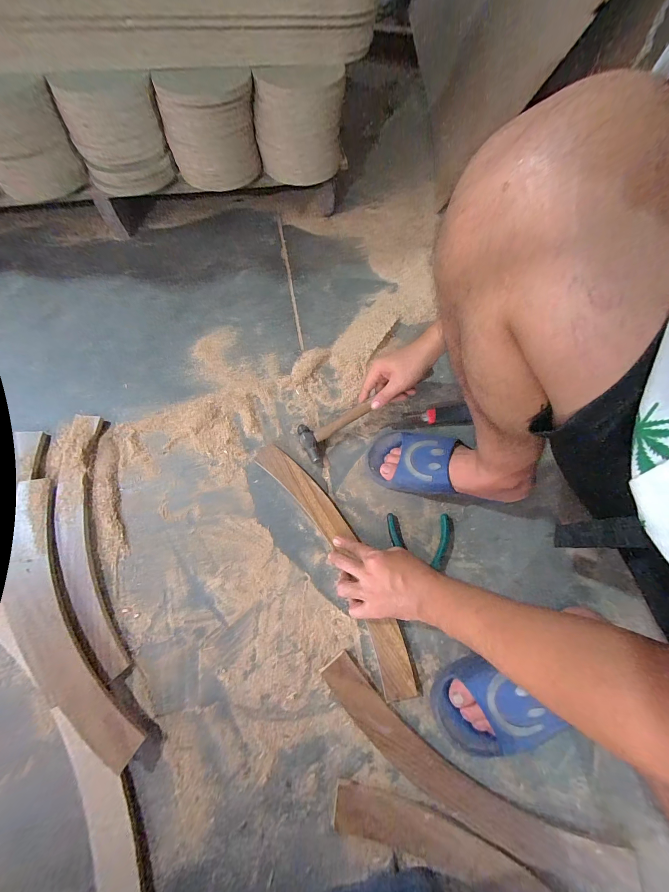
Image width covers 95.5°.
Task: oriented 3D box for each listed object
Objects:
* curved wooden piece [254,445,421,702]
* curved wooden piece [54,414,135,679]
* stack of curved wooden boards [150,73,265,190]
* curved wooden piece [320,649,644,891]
[{"bbox_3d":[0.000,0.176,0.503,0.082,0.017,0.439,-27,72,-12],"label":"curved wooden piece"},{"bbox_3d":[-0.410,0.140,0.500,0.076,0.026,0.431,-18,70,-9],"label":"curved wooden piece"},{"bbox_3d":[-0.254,-0.657,0.643,0.183,0.149,0.101,-18,70,-9],"label":"stack of curved wooden boards"},{"bbox_3d":[0.171,0.443,0.409,0.433,0.011,0.078,28,70,9],"label":"curved wooden piece"}]

